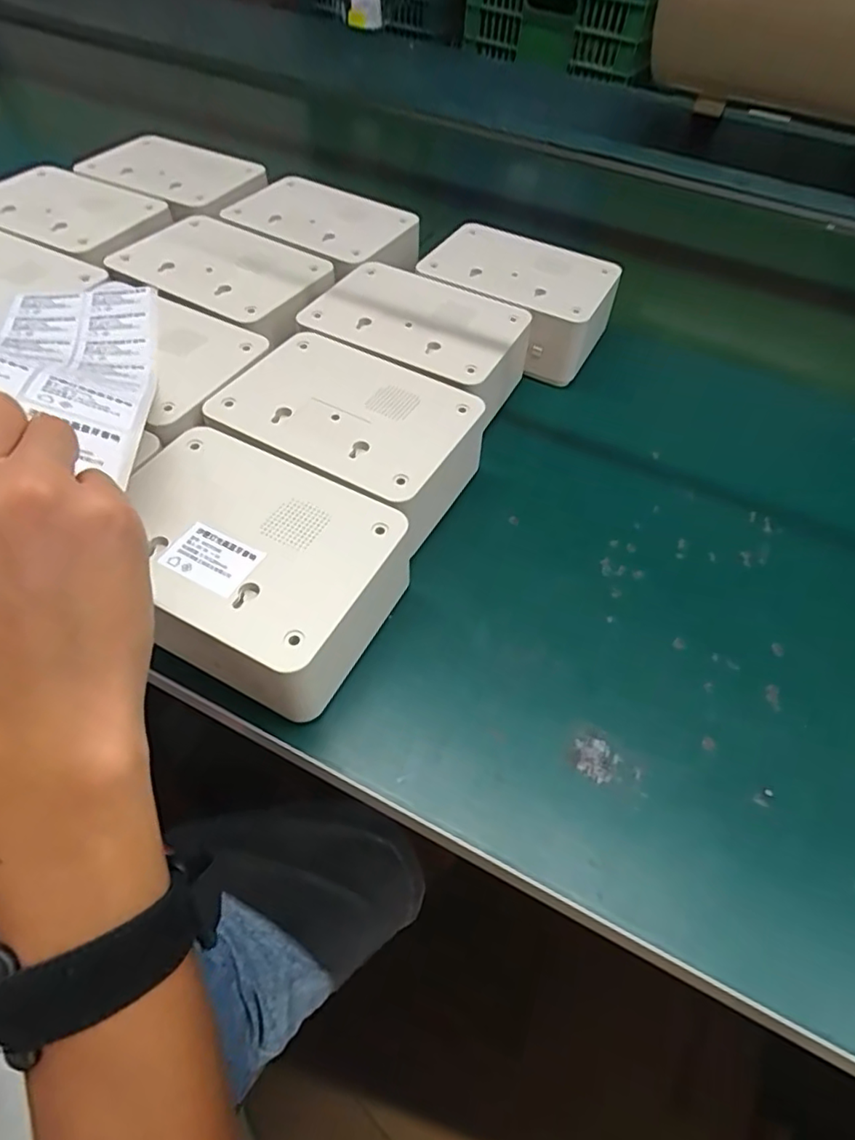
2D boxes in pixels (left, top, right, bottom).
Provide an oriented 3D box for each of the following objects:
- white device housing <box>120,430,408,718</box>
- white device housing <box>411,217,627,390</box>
[{"bbox_3d":[-0.084,0.001,0.295,0.160,0.048,0.107,26,55,15],"label":"white device housing"},{"bbox_3d":[0.076,-0.219,0.471,0.145,0.056,0.113,28,56,16],"label":"white device housing"}]

